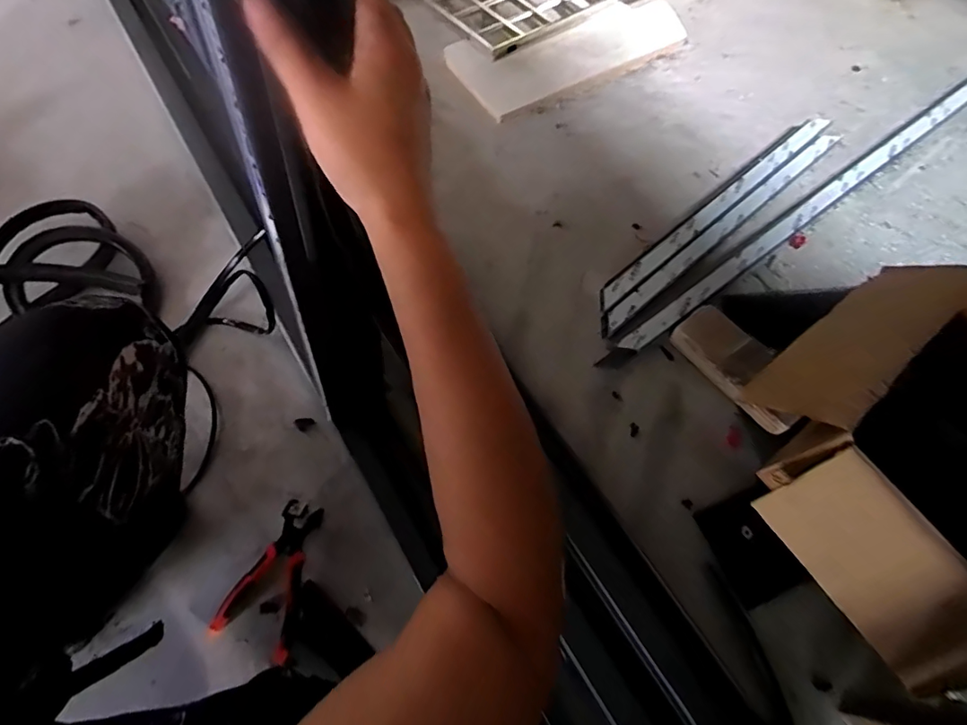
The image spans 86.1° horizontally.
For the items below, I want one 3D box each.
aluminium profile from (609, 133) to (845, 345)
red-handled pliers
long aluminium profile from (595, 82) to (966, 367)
[{"bbox_3d":[0.413,-0.235,0.870,0.614,0.007,0.031,-39,71,-17],"label":"aluminium profile"},{"bbox_3d":[-0.242,0.253,0.621,0.097,0.015,0.160,19,66,8],"label":"red-handled pliers"},{"bbox_3d":[0.674,-0.338,0.929,1.215,0.030,0.036,-35,70,-15],"label":"long aluminium profile"}]

